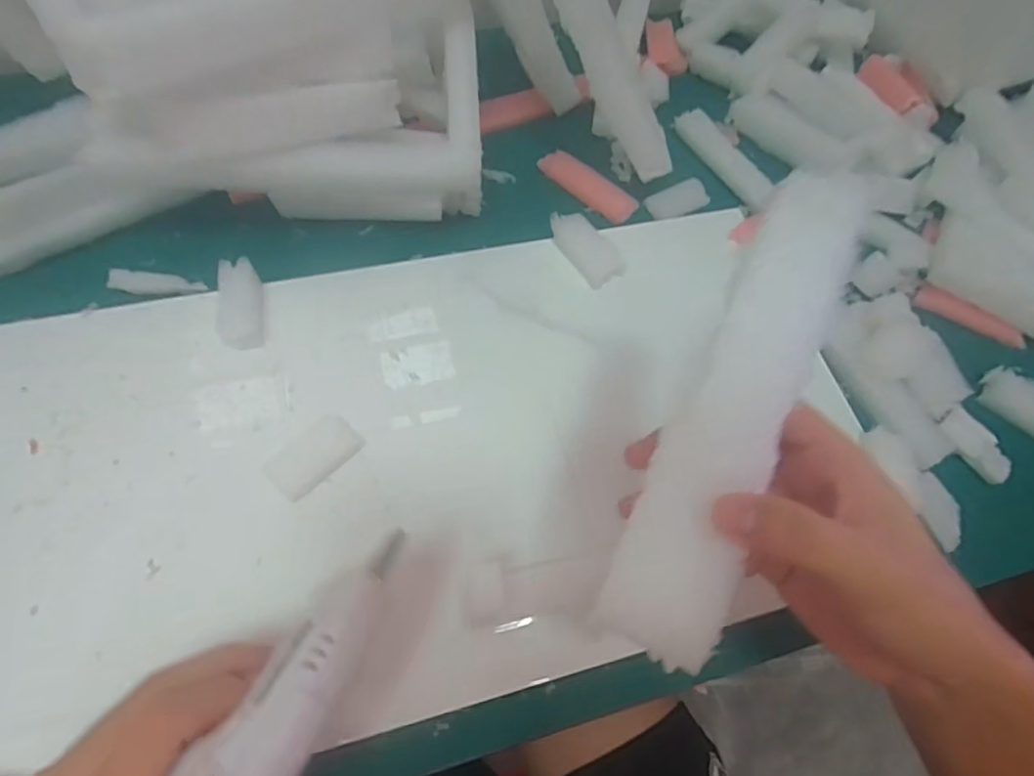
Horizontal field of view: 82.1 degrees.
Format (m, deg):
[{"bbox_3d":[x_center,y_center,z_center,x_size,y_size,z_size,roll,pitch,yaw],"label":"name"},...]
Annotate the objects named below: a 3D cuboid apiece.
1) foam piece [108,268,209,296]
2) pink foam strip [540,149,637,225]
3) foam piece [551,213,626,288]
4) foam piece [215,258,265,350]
[{"bbox_3d":[-0.252,-0.074,0.419,0.065,0.010,0.017,4,64,-4],"label":"foam piece"},{"bbox_3d":[0.060,-0.171,0.502,0.091,0.009,0.027,42,67,14],"label":"pink foam strip"},{"bbox_3d":[0.052,-0.108,0.451,0.027,0.019,0.066,-40,84,-21],"label":"foam piece"},{"bbox_3d":[-0.188,-0.057,0.404,0.025,0.019,0.060,-4,88,-5],"label":"foam piece"}]

